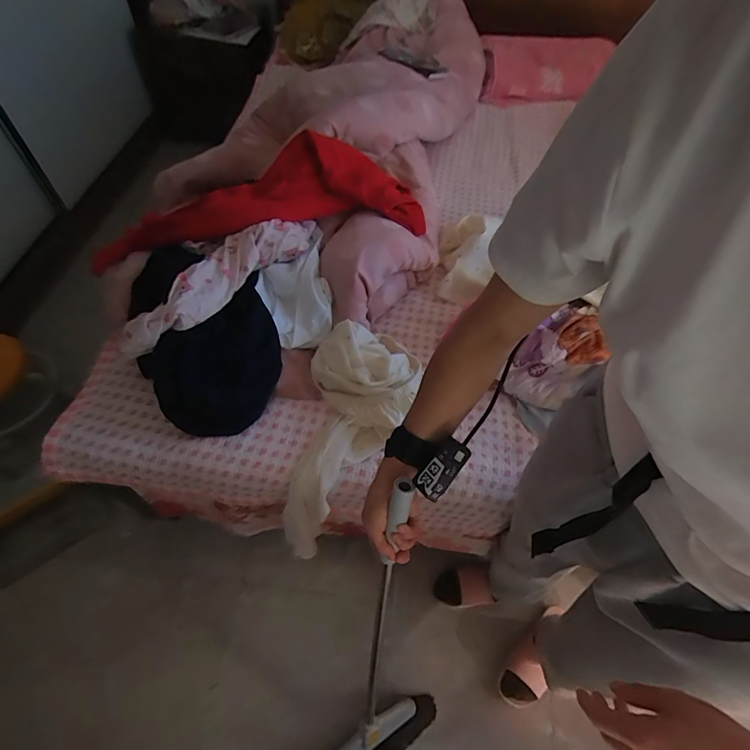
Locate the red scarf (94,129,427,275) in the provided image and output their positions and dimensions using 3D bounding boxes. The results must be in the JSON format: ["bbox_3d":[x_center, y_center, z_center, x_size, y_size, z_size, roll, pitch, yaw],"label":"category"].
[{"bbox_3d":[-0.256,-0.389,0.920,0.718,0.146,0.204,-9,59,-10],"label":"red scarf"}]

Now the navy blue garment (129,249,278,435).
[{"bbox_3d":[-0.333,-0.084,0.827,0.232,0.144,0.372,-20,61,-16],"label":"navy blue garment"}]

